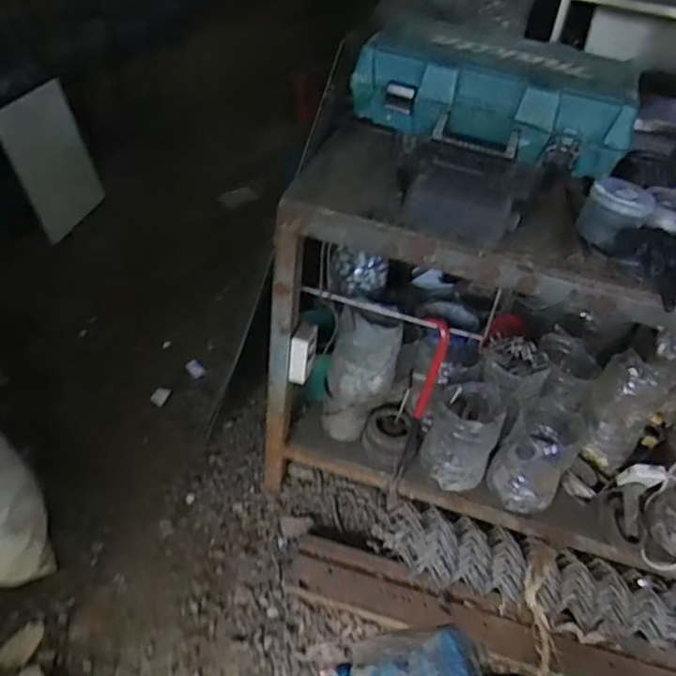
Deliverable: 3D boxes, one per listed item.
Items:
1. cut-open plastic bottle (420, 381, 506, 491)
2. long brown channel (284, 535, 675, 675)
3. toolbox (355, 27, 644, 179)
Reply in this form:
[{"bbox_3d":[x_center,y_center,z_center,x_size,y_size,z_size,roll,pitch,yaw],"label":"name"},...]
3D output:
[{"bbox_3d":[0.315,0.246,1.550,0.170,0.216,0.189,19,42,14],"label":"cut-open plastic bottle"},{"bbox_3d":[0.507,0.726,1.483,1.309,0.071,0.157,15,42,8],"label":"long brown channel"},{"bbox_3d":[0.277,-0.433,1.079,0.457,0.126,0.211,18,42,12],"label":"toolbox"}]

